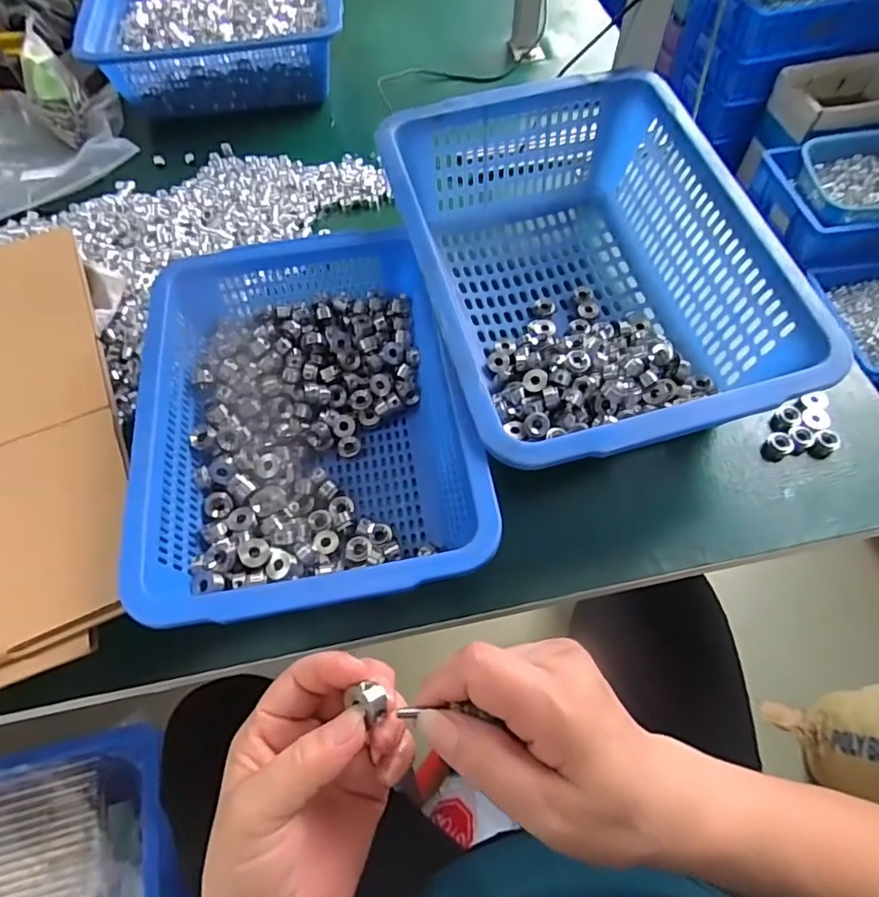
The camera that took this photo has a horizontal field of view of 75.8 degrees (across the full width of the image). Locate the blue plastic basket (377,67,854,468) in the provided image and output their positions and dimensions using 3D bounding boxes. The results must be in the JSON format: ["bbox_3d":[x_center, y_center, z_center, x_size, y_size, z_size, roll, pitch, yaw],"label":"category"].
[{"bbox_3d":[0.119,-0.145,0.488,0.271,0.124,0.356,-14,62,-7],"label":"blue plastic basket"}]

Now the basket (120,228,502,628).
[{"bbox_3d":[-0.098,-0.030,0.438,0.224,0.085,0.309,-8,61,-4],"label":"basket"}]

